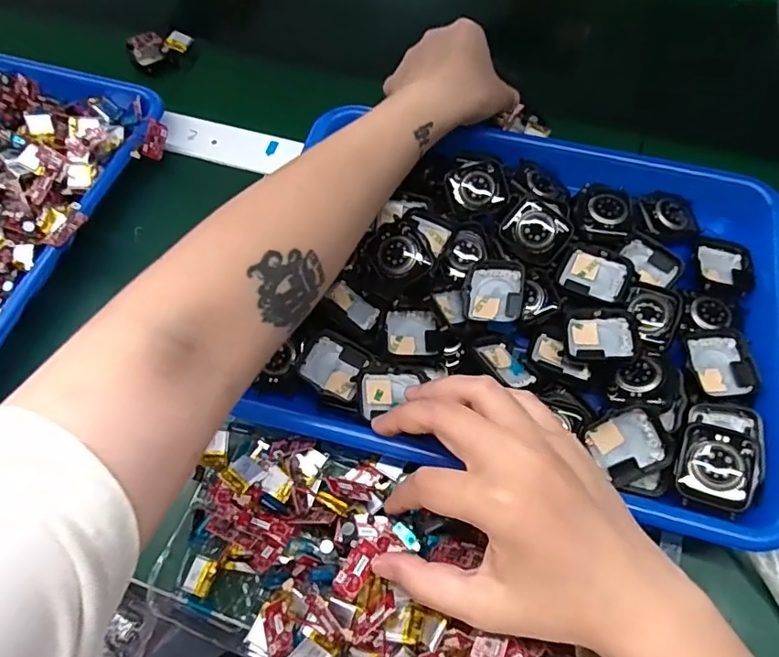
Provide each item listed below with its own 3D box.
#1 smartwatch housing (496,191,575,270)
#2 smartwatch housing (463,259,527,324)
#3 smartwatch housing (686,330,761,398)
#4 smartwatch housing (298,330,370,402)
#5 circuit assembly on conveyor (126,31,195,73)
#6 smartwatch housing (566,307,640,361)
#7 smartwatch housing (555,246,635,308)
[{"bbox_3d":[0.093,-0.061,0.355,0.040,0.008,0.040,34,97,6],"label":"smartwatch housing"},{"bbox_3d":[0.066,-0.024,0.346,0.036,0.009,0.041,4,72,20],"label":"smartwatch housing"},{"bbox_3d":[0.192,0.021,0.323,0.033,0.007,0.040,-3,62,1],"label":"smartwatch housing"},{"bbox_3d":[-0.033,0.022,0.331,0.036,0.015,0.034,26,67,15],"label":"smartwatch housing"},{"bbox_3d":[-0.208,-0.259,0.508,0.054,0.018,0.028,-29,65,-12],"label":"circuit assembly on conveyor"},{"bbox_3d":[0.126,0.004,0.334,0.041,0.013,0.033,2,63,3],"label":"smartwatch housing"},{"bbox_3d":[0.129,-0.032,0.351,0.042,0.012,0.037,24,66,14],"label":"smartwatch housing"}]

